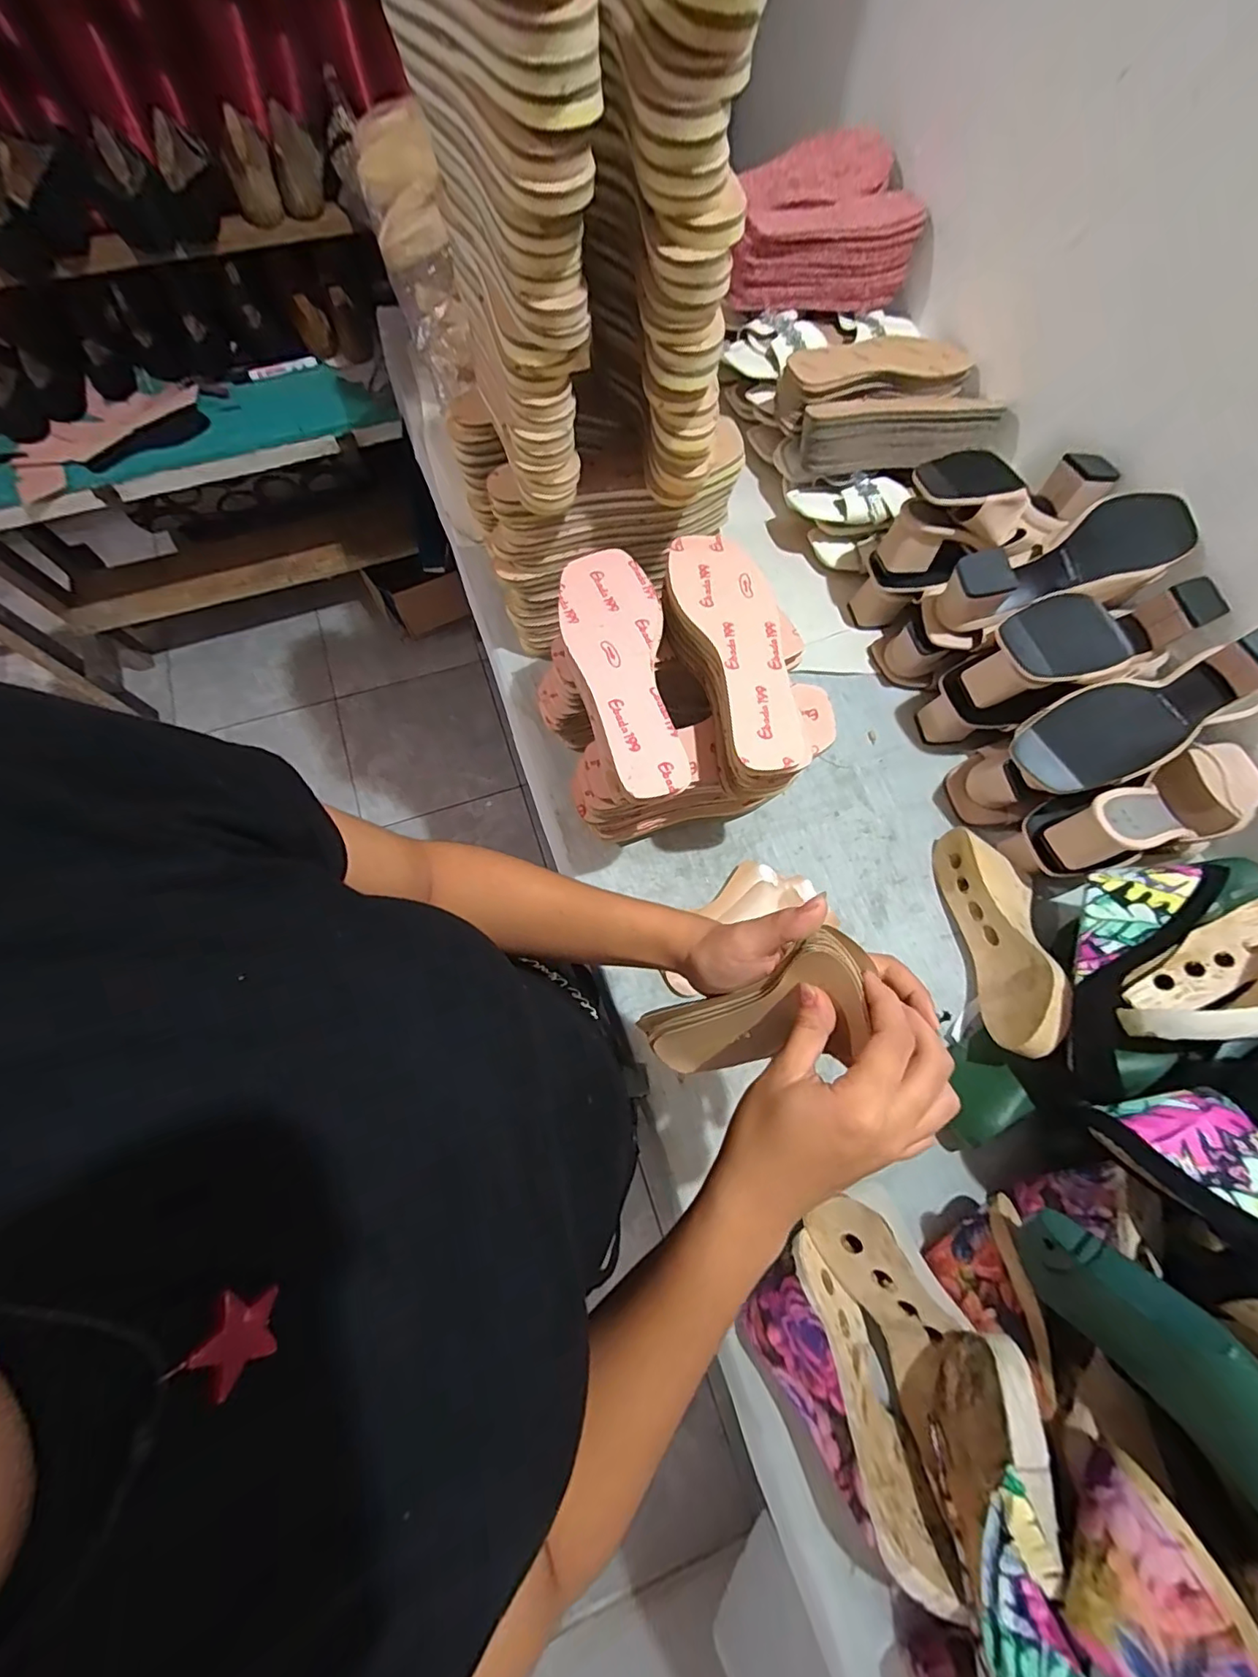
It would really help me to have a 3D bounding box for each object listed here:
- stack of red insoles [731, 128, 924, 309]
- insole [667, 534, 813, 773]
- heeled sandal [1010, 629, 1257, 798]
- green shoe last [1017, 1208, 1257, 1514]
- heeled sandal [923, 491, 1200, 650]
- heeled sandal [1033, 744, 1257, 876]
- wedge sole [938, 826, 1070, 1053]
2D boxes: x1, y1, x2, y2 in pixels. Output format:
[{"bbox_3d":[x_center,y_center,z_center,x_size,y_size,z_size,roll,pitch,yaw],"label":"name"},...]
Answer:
[{"bbox_3d":[0.235,-0.801,0.727,0.250,0.089,0.177,-10,71,-6],"label":"stack of red insoles"},{"bbox_3d":[0.098,-0.167,0.474,0.078,0.011,0.235,-15,72,-8],"label":"insole"},{"bbox_3d":[0.489,-0.115,0.521,0.239,0.073,0.086,-25,73,6],"label":"heeled sandal"},{"bbox_3d":[0.352,0.326,0.319,0.070,0.093,0.221,-39,51,-14],"label":"green shoe last"},{"bbox_3d":[0.443,-0.270,0.579,0.239,0.097,0.096,-18,73,-9],"label":"heeled sandal"},{"bbox_3d":[0.522,-0.032,0.533,0.234,0.070,0.073,-21,73,-10],"label":"heeled sandal"},{"bbox_3d":[0.368,0.098,0.542,0.078,0.082,0.230,5,53,-1],"label":"wedge sole"}]

